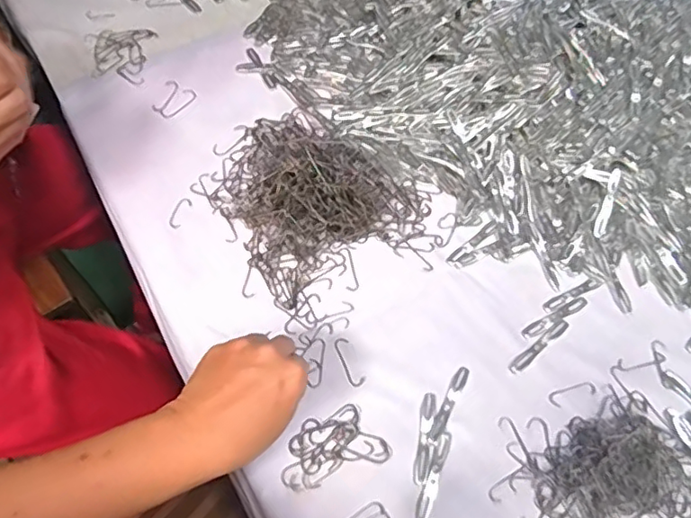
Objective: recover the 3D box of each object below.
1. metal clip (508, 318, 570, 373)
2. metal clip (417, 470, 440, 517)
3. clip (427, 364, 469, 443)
[{"bbox_3d":[0.167,0.075,0.504,0.069,0.004,0.011,-34,67,-21],"label":"metal clip"},{"bbox_3d":[0.062,0.178,0.437,0.012,0.004,0.039,19,60,7],"label":"metal clip"},{"bbox_3d":[0.085,0.117,0.475,0.010,0.004,0.067,27,61,11],"label":"clip"}]

